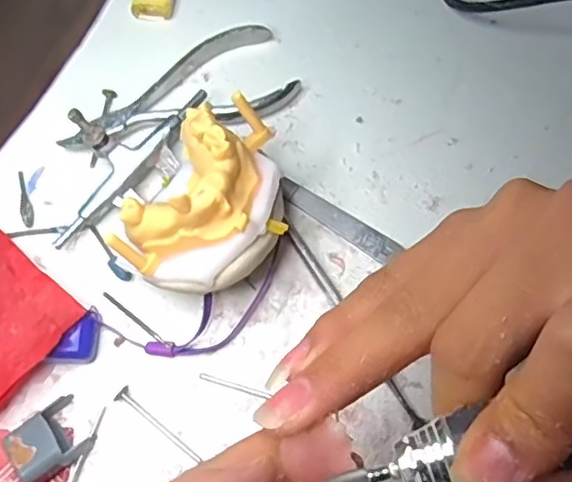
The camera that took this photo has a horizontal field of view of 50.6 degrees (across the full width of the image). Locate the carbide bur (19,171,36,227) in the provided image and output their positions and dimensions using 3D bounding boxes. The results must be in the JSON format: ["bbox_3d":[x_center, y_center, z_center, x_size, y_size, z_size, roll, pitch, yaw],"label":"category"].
[{"bbox_3d":[-0.128,-0.021,0.297,0.007,0.004,0.031,-13,68,-5],"label":"carbide bur"}]

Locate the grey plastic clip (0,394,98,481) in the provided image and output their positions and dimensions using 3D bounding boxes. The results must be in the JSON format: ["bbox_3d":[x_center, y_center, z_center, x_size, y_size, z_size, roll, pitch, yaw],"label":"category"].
[{"bbox_3d":[-0.095,0.082,0.247,0.029,0.018,0.025,-39,73,-14],"label":"grey plastic clip"}]

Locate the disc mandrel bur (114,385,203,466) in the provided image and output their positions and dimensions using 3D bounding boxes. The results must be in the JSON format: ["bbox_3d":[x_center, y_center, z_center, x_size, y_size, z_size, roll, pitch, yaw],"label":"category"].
[{"bbox_3d":[-0.053,0.077,0.254,0.044,0.004,0.006,34,72,13],"label":"disc mandrel bur"}]

